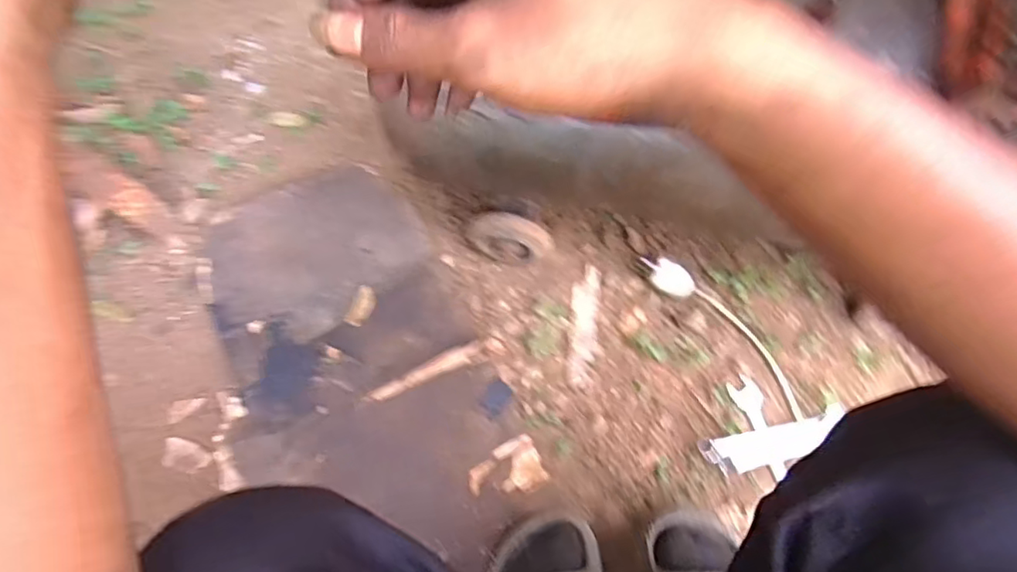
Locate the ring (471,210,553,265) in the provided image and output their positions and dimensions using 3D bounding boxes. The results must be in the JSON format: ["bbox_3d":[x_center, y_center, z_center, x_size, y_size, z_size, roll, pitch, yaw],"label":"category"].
[{"bbox_3d":[0.001,-0.054,0.685,0.095,0.088,0.046,25,75,5],"label":"ring"}]

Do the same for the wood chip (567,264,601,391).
[{"bbox_3d":[0.091,0.047,0.696,0.033,0.006,0.140,4,73,0],"label":"wood chip"}]

